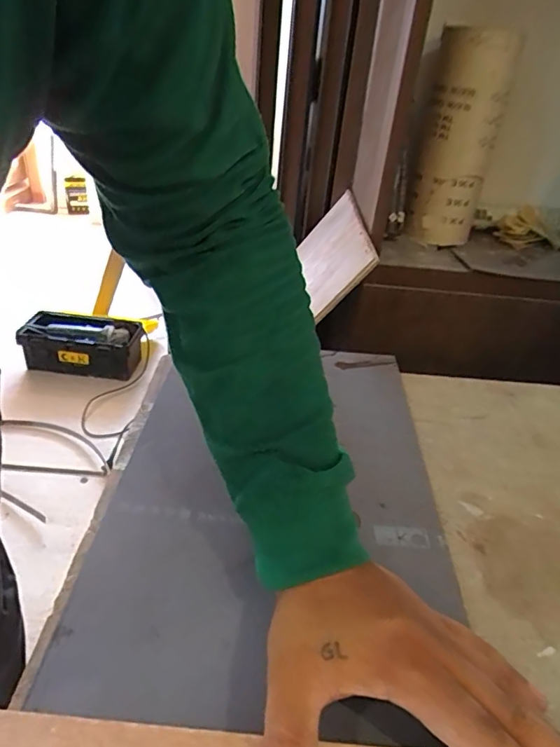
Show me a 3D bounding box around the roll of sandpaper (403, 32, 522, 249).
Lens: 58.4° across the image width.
[{"bbox_3d":[0.274,-0.356,0.779,0.116,0.296,0.098,14,33,12],"label":"roll of sandpaper"}]

